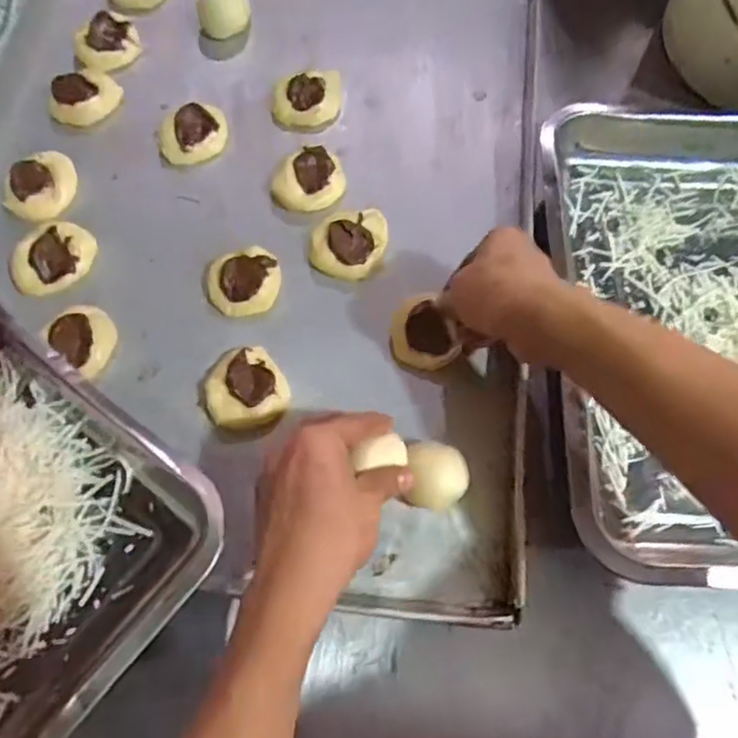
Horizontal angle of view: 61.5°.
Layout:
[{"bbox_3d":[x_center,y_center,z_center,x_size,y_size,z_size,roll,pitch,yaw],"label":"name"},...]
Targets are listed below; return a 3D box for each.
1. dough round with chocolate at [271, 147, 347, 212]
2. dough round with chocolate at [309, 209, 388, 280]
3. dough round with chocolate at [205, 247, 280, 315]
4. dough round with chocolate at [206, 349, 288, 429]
[{"bbox_3d":[-0.045,-0.147,0.487,0.051,0.022,0.051,-1,69,2],"label":"dough round with chocolate"},{"bbox_3d":[-0.015,-0.094,0.465,0.056,0.021,0.053,-1,69,2],"label":"dough round with chocolate"},{"bbox_3d":[-0.092,-0.065,0.458,0.053,0.028,0.044,-30,70,-9],"label":"dough round with chocolate"},{"bbox_3d":[-0.084,0.014,0.429,0.052,0.026,0.052,-1,69,2],"label":"dough round with chocolate"}]

